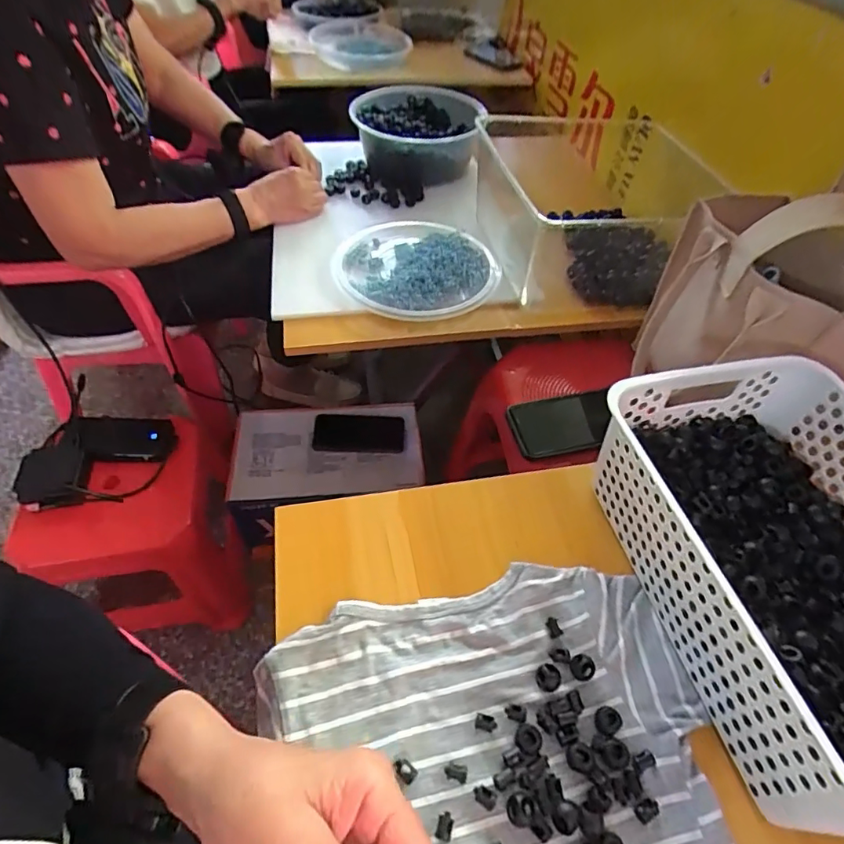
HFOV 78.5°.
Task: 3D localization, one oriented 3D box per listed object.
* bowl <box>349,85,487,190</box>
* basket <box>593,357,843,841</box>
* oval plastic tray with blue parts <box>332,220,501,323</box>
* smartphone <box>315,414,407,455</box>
[{"bbox_3d":[-0.007,-0.516,0.940,0.234,0.092,0.234,-7,52,-9],"label":"bowl"},{"bbox_3d":[0.276,0.107,0.377,0.201,0.113,0.299,-9,52,-10],"label":"basket"},{"bbox_3d":[-0.008,-0.223,0.746,0.228,0.038,0.225,-25,57,-22],"label":"oval plastic tray with blue parts"},{"bbox_3d":[-0.116,0.017,0.957,0.164,0.014,0.085,0,51,-4],"label":"smartphone"}]

